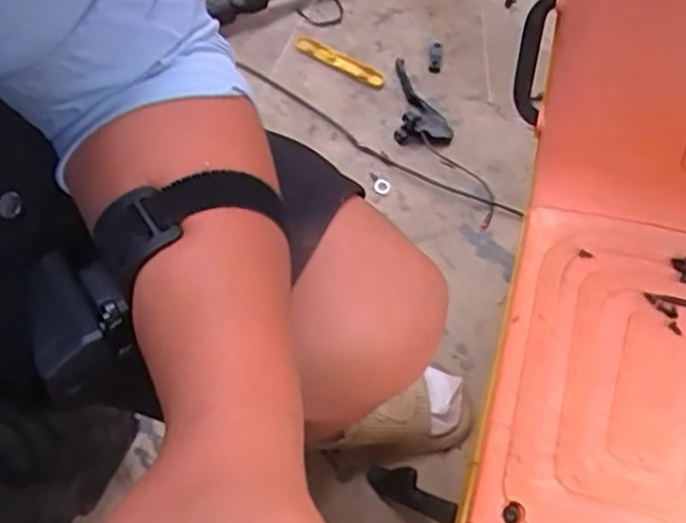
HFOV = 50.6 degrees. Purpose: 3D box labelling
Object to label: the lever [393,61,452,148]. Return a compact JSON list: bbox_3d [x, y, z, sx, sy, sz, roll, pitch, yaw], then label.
[{"bbox_3d":[0.114,-0.222,1.030,0.079,0.025,0.128,3,65,-1],"label":"lever"}]

